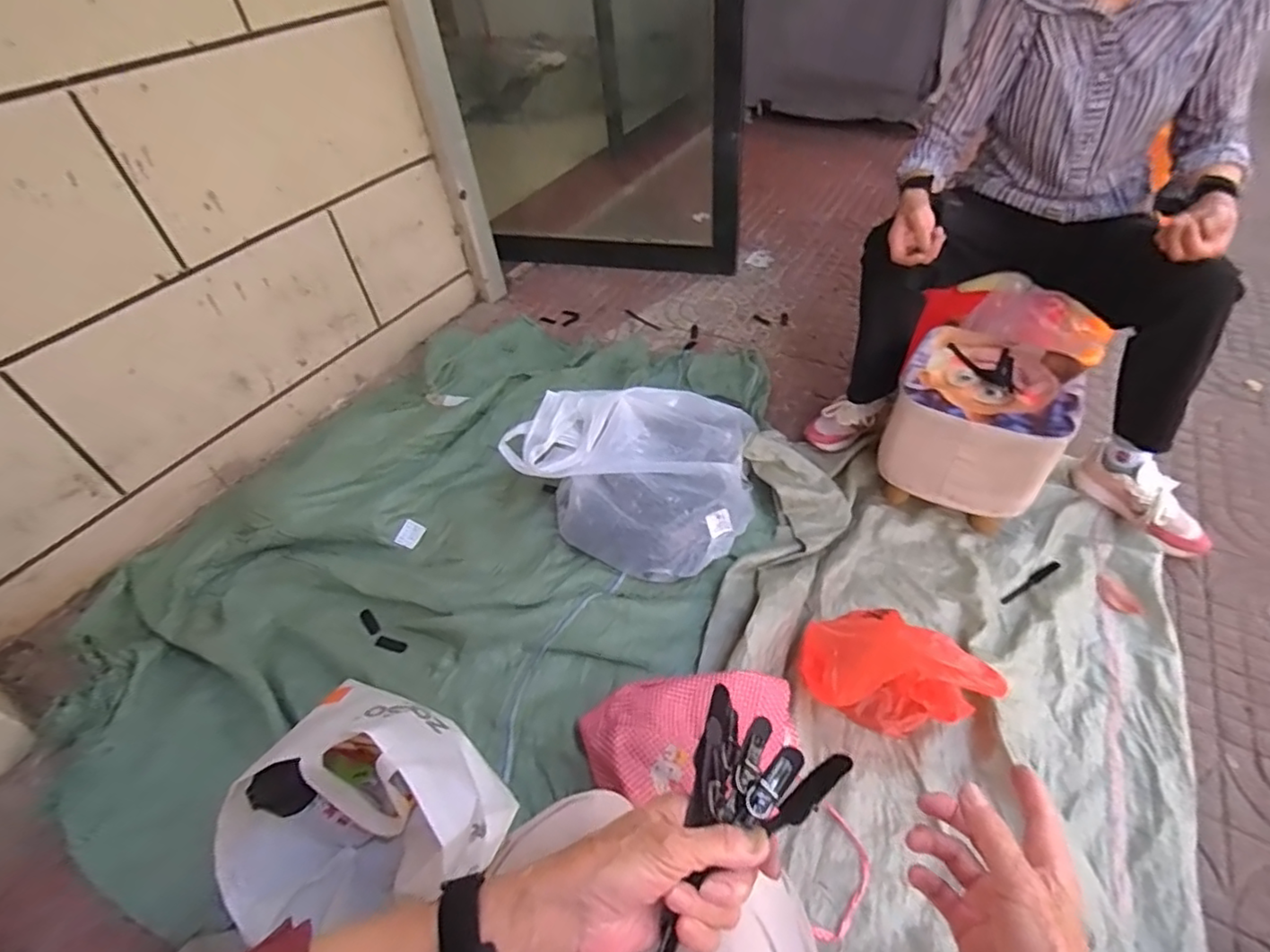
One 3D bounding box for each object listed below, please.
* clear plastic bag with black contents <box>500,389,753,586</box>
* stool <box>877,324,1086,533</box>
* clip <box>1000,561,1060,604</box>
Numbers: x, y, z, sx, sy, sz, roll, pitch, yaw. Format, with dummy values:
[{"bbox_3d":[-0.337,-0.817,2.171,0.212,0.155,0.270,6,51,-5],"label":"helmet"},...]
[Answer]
[{"bbox_3d":[-0.005,-0.017,1.128,0.439,0.176,0.331,17,51,20],"label":"clear plastic bag with black contents"},{"bbox_3d":[0.593,-0.075,1.078,0.248,0.244,0.253,20,51,25],"label":"stool"},{"bbox_3d":[0.662,0.179,1.012,0.128,0.017,0.015,-25,50,-16],"label":"clip"}]

